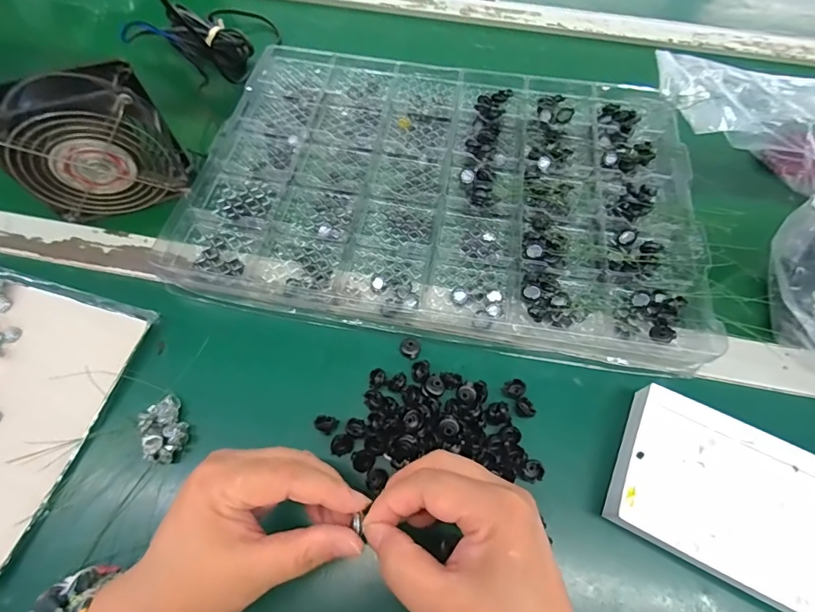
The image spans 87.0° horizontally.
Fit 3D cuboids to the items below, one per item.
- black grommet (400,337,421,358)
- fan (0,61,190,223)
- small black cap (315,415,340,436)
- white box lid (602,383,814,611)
[{"bbox_3d":[0.002,0.033,0.344,0.016,0.005,0.016,1,61,-2],"label":"black grommet"},{"bbox_3d":[-0.266,-0.133,0.366,0.120,0.111,0.048,-14,62,-11],"label":"fan"},{"bbox_3d":[-0.059,0.086,0.314,0.015,0.007,0.013,22,62,10],"label":"small black cap"},{"bbox_3d":[0.237,0.132,0.292,0.174,0.025,0.109,24,63,11],"label":"white box lid"}]

